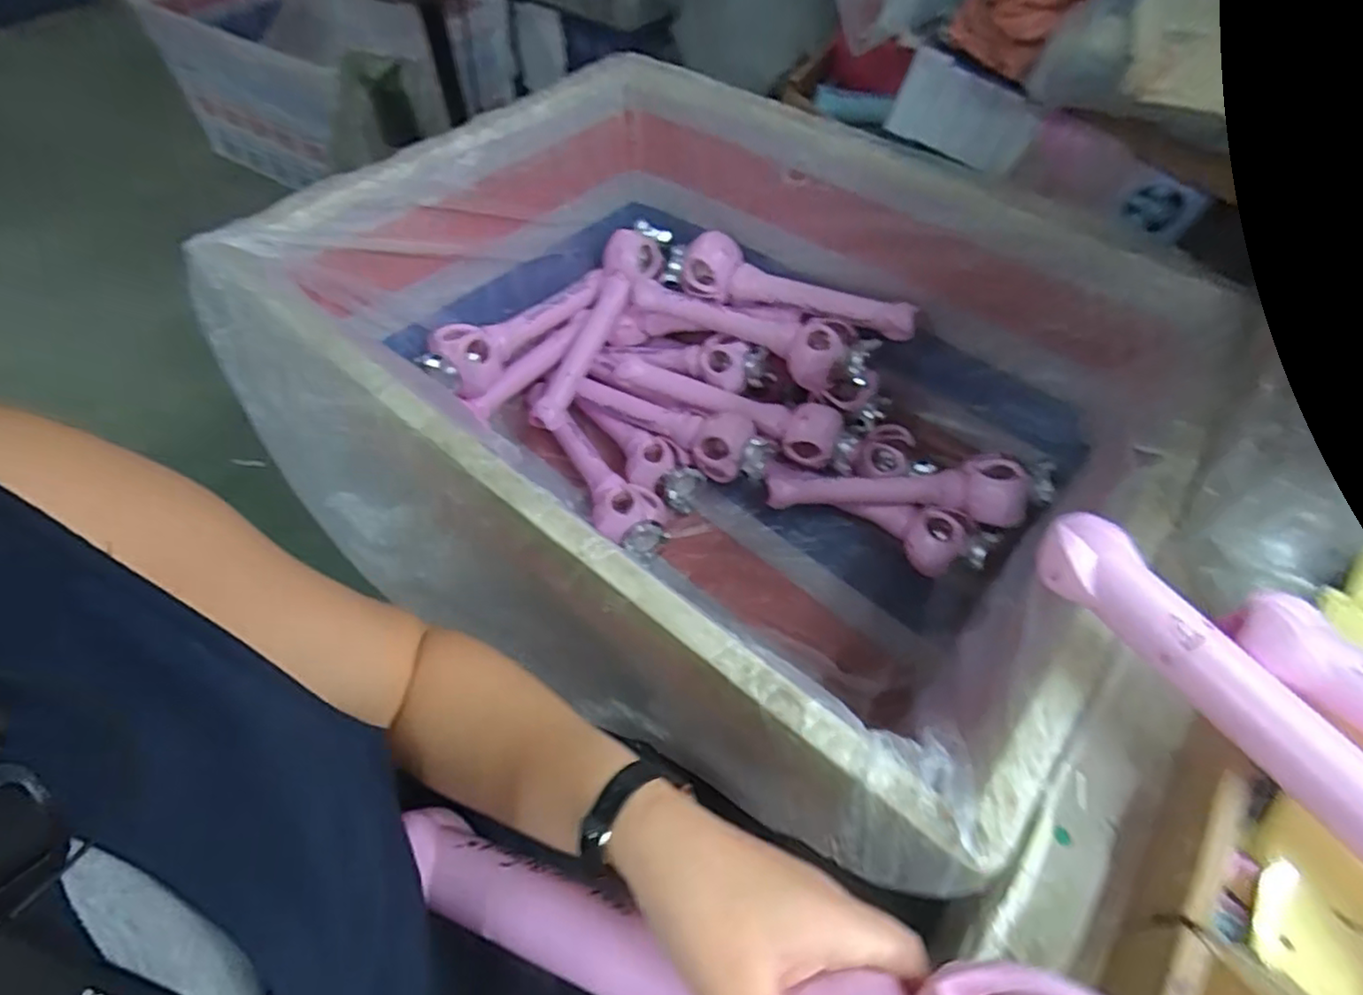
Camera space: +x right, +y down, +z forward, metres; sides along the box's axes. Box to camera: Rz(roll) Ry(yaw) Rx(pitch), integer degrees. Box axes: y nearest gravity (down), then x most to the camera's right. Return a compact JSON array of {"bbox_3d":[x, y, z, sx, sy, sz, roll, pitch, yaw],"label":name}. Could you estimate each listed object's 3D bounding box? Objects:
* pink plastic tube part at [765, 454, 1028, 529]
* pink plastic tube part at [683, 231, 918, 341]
[{"bbox_3d":[0.273,-0.011,0.856,0.318,0.057,0.098,-1,53,16],"label":"pink plastic tube part"},{"bbox_3d":[0.151,-0.274,0.869,0.325,0.068,0.060,25,58,16],"label":"pink plastic tube part"}]

